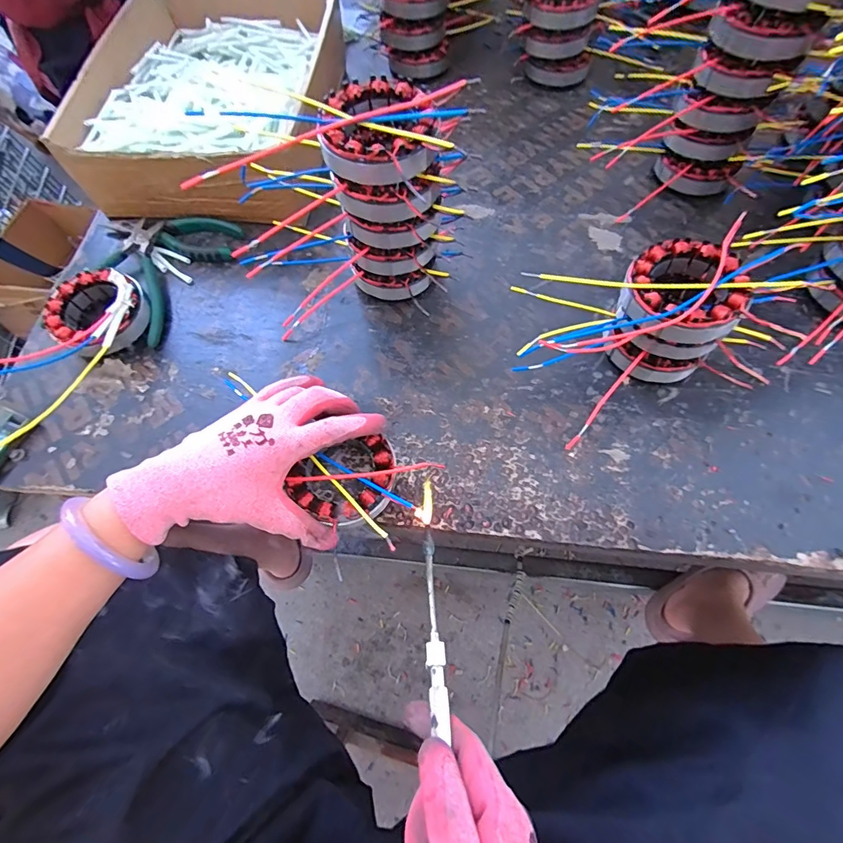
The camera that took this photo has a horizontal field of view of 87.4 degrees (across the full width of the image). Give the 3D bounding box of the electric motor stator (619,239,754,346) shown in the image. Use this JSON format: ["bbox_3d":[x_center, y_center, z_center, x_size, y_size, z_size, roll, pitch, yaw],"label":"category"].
[{"bbox_3d":[0.201,-0.101,0.341,0.086,0.030,0.092,-1,66,2],"label":"electric motor stator"}]

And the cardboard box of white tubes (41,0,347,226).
[{"bbox_3d":[-0.230,-0.385,0.520,0.235,0.102,0.336,2,65,3],"label":"cardboard box of white tubes"}]

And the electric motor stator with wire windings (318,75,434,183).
[{"bbox_3d":[-0.030,-0.209,0.318,0.080,0.028,0.088,-1,66,2],"label":"electric motor stator with wire windings"}]

